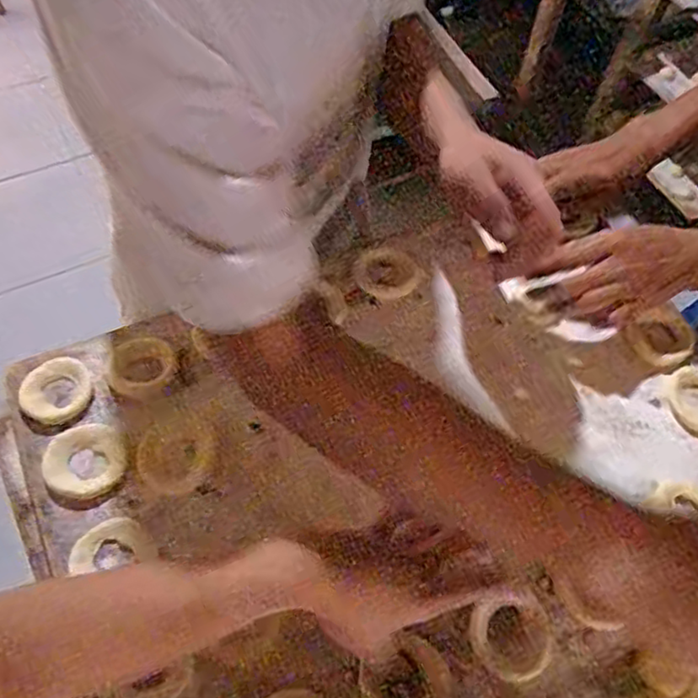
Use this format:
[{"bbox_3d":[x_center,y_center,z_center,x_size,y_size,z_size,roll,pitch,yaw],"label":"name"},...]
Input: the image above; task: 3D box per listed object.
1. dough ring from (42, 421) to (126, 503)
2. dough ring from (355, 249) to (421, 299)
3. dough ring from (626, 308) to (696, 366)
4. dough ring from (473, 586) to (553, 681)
[{"bbox_3d":[-0.216,0.091,0.547,0.059,0.013,0.065,7,59,1],"label":"dough ring"},{"bbox_3d":[0.039,-0.074,0.661,0.062,0.014,0.052,6,59,1],"label":"dough ring"},{"bbox_3d":[0.300,-0.011,0.635,0.059,0.011,0.053,-34,67,-21],"label":"dough ring"},{"bbox_3d":[0.123,0.215,0.499,0.062,0.015,0.060,1,59,-2],"label":"dough ring"}]

